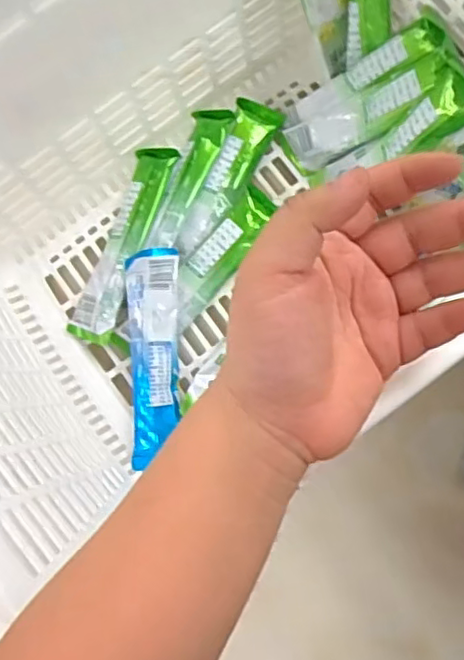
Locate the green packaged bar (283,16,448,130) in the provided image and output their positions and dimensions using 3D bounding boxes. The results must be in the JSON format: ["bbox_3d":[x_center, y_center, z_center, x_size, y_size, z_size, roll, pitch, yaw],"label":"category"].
[{"bbox_3d":[0.096,-0.190,0.475,0.139,0.025,0.029,-18,78,44],"label":"green packaged bar"}]

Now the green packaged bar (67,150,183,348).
[{"bbox_3d":[-0.088,-0.071,0.511,0.037,0.027,0.166,20,83,6],"label":"green packaged bar"}]

